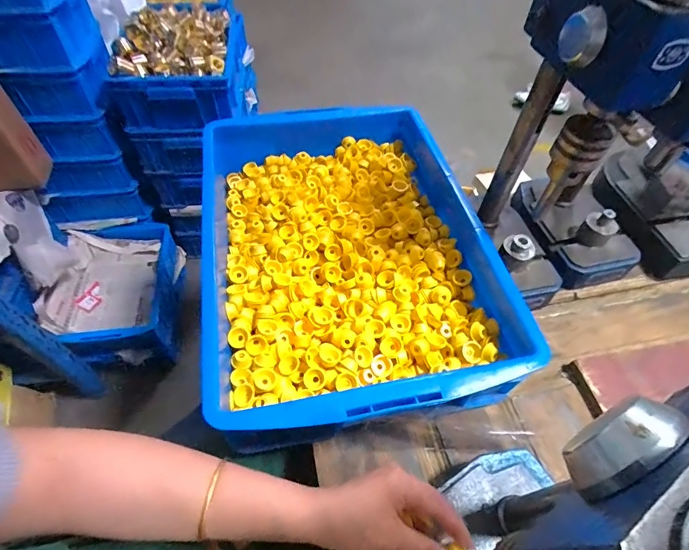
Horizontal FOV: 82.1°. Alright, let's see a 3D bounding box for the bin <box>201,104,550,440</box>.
[{"bbox_3d":[-0.001,-0.048,0.550,0.353,0.099,0.498,-9,56,-8],"label":"bin"}]

